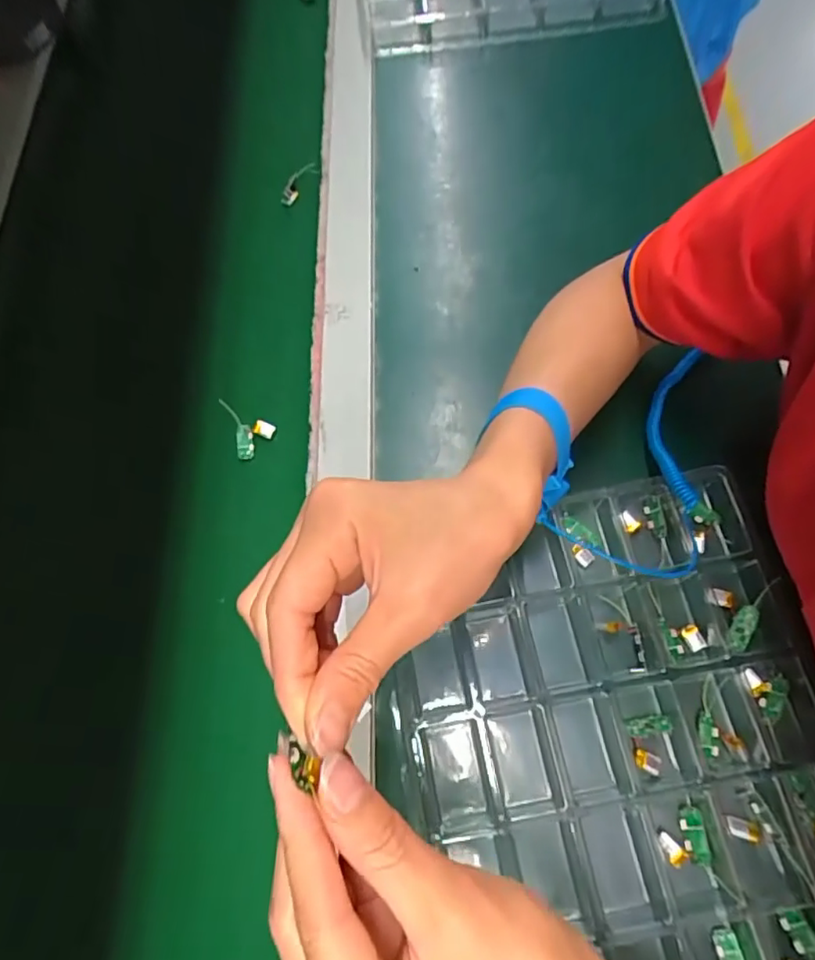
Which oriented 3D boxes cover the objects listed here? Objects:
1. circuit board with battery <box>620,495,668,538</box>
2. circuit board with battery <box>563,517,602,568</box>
[{"bbox_3d":[0.158,0.026,0.381,0.026,0.008,0.026,-10,70,-1],"label":"circuit board with battery"},{"bbox_3d":[0.117,0.040,0.379,0.019,0.006,0.033,-8,70,0],"label":"circuit board with battery"}]

